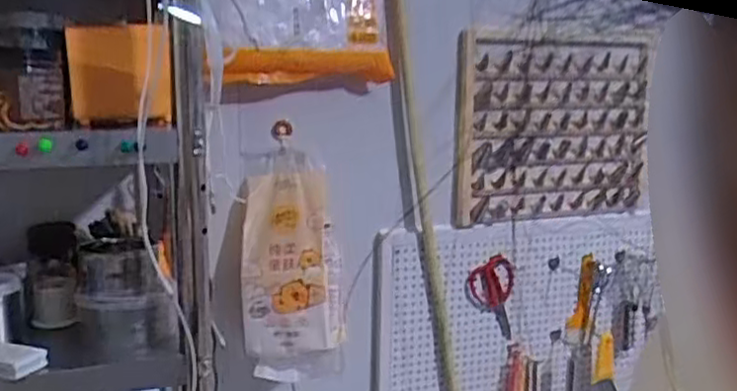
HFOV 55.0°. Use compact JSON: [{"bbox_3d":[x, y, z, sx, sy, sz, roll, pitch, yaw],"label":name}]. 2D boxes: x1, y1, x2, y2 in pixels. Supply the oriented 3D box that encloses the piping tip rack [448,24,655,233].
[{"bbox_3d":[0.335,-0.127,1.250,0.420,0.323,0.072,-5,11,-29],"label":"piping tip rack"}]

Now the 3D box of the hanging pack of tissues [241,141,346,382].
[{"bbox_3d":[-0.117,0.101,1.048,0.137,0.329,0.088,-3,-11,-17],"label":"hanging pack of tissues"}]

